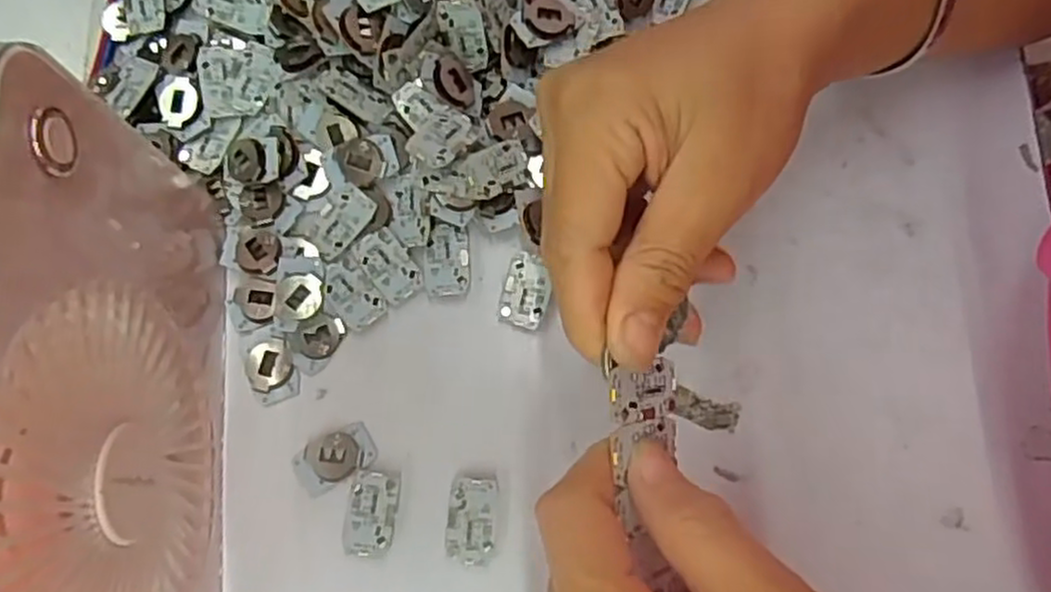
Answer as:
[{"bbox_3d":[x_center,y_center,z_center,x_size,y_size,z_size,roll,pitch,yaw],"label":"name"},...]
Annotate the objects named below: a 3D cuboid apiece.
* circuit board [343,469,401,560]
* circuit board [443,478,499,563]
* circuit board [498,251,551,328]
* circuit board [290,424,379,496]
[{"bbox_3d":[-0.057,0.080,0.273,0.019,0.004,0.031,7,76,2],"label":"circuit board"},{"bbox_3d":[-0.020,0.083,0.274,0.018,0.004,0.030,4,76,1],"label":"circuit board"},{"bbox_3d":[0.001,-0.002,0.294,0.018,0.006,0.029,12,77,3],"label":"circuit board"},{"bbox_3d":[-0.073,0.061,0.280,0.030,0.005,0.019,-26,78,-6],"label":"circuit board"}]

